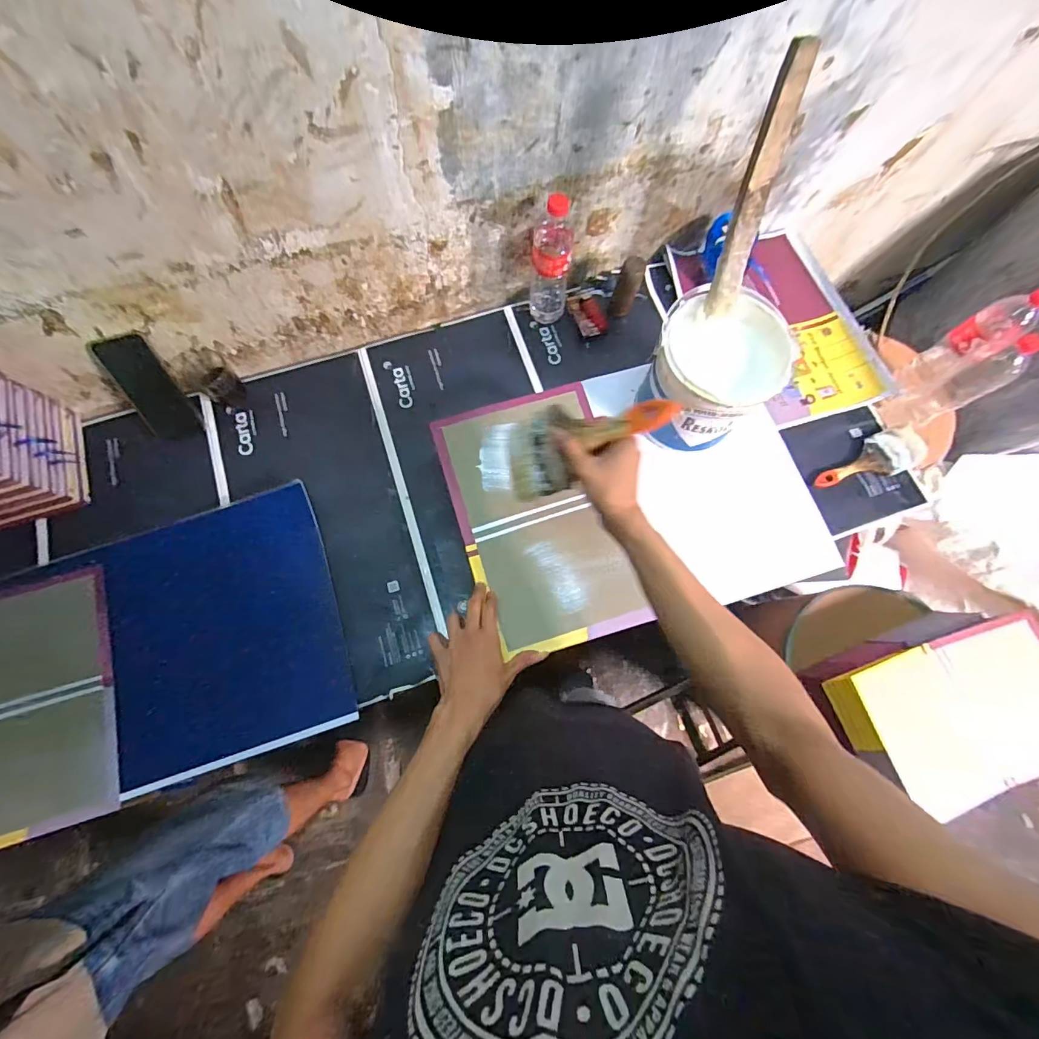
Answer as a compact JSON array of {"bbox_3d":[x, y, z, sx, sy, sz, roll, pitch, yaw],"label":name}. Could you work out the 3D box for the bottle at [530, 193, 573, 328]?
[{"bbox_3d":[0.053,-0.430,0.766,0.066,0.224,0.067,5,74,0],"label":"bottle"}]

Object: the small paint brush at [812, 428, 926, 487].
[{"bbox_3d":[0.597,-0.102,0.775,0.201,0.019,0.074,-20,76,-7],"label":"small paint brush"}]

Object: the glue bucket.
[{"bbox_3d":[0.288,-0.216,0.712,0.172,0.183,0.163,0,74,-2],"label":"glue bucket"}]

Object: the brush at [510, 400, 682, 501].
[{"bbox_3d":[0.066,-0.088,0.492,0.213,0.031,0.094,-14,69,40],"label":"brush"}]

